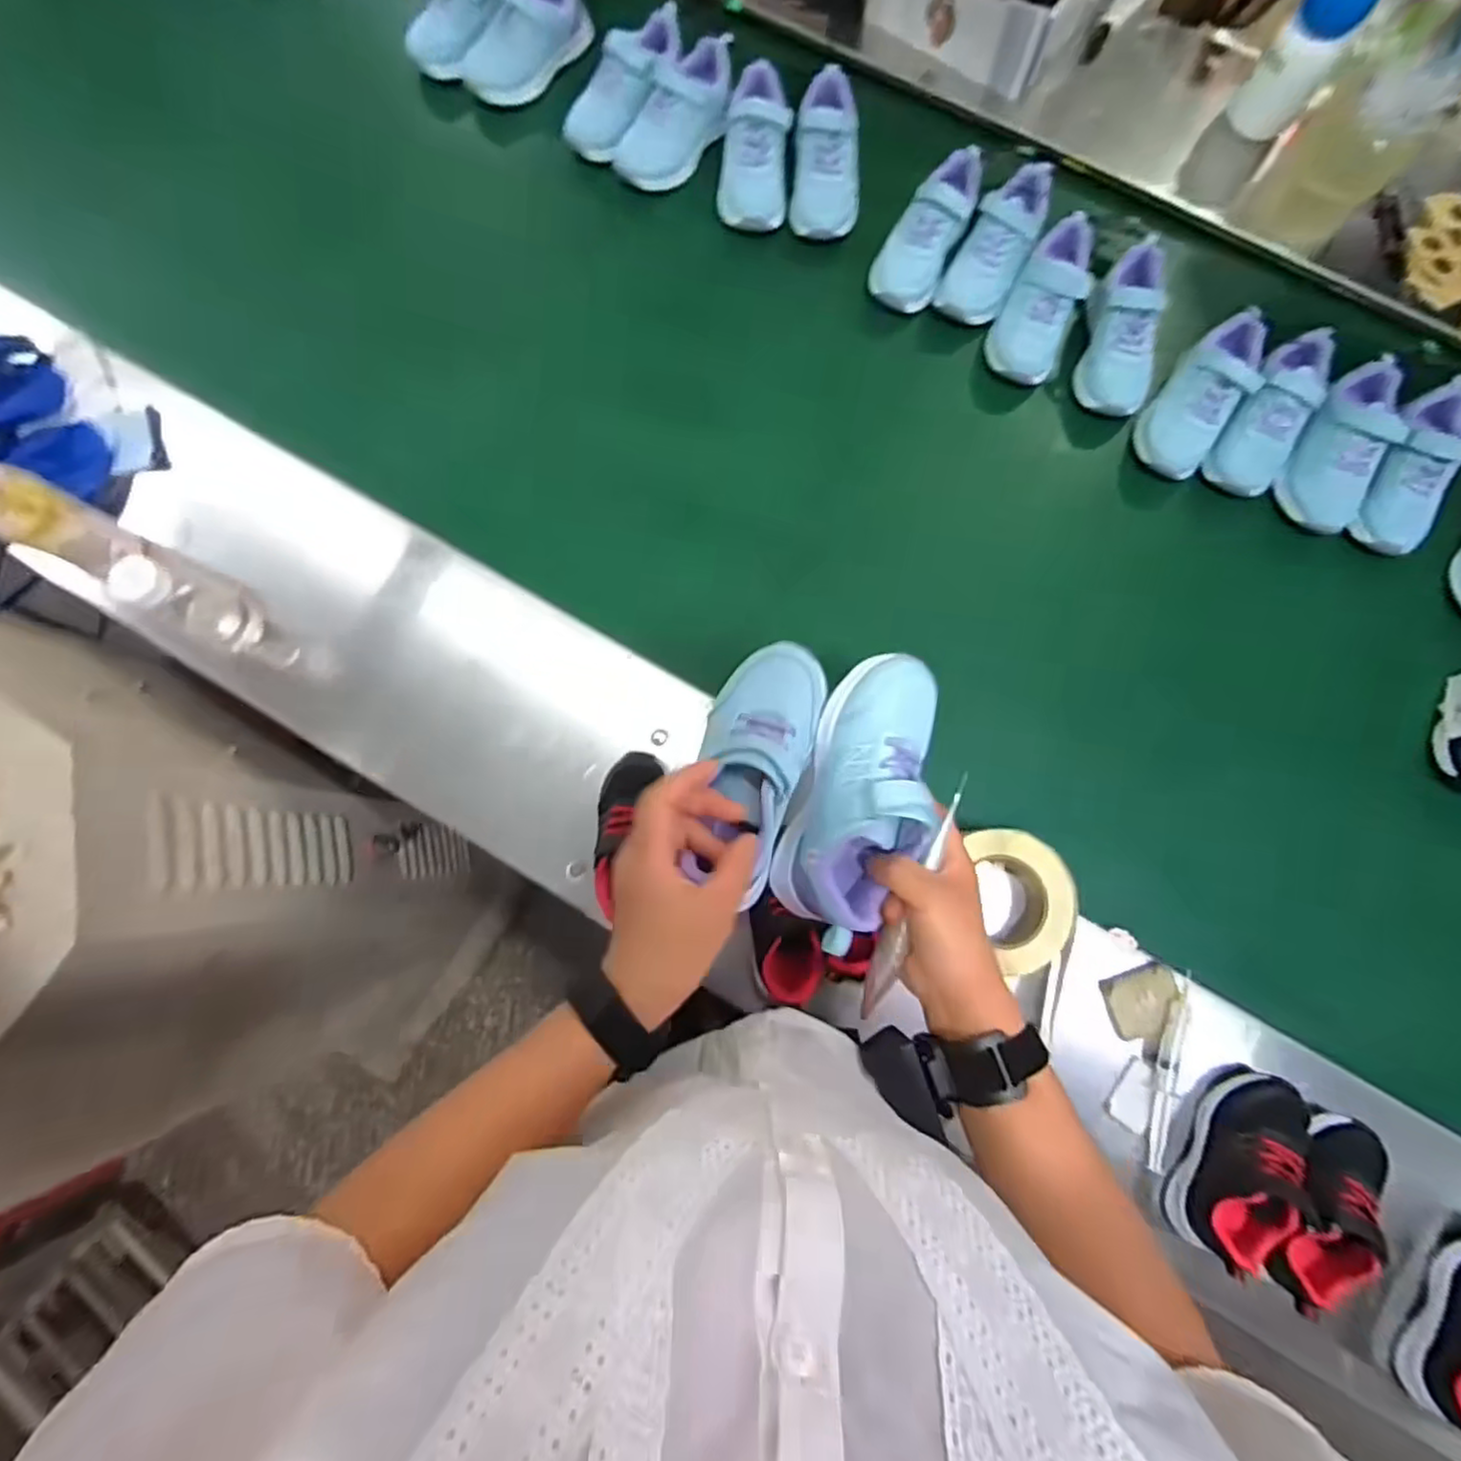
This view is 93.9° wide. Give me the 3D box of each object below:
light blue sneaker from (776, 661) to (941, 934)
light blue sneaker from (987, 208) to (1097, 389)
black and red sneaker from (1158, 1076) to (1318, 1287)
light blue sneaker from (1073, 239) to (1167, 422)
[{"bbox_3d":[0.088,0.036,0.429,0.081,0.071,0.172,19,84,3],"label":"light blue sneaker"},{"bbox_3d":[0.349,-0.474,0.756,0.079,0.060,0.181,27,80,4],"label":"light blue sneaker"},{"bbox_3d":[0.432,0.364,0.571,0.071,0.062,0.154,26,80,4],"label":"black and red sneaker"},{"bbox_3d":[0.430,-0.440,0.754,0.071,0.063,0.176,10,80,1],"label":"light blue sneaker"}]

